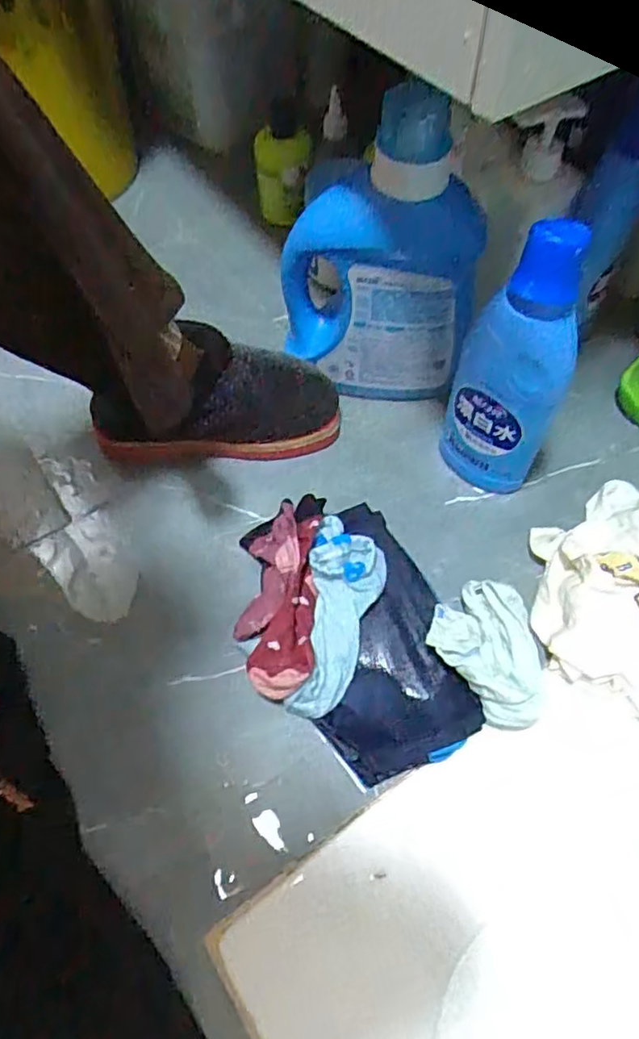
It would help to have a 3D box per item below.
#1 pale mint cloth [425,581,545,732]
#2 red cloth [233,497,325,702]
[{"bbox_3d":[0.139,0.101,0.501,0.087,0.037,0.110,-31,63,-17],"label":"pale mint cloth"},{"bbox_3d":[-0.036,0.068,0.522,0.067,0.049,0.150,3,58,3],"label":"red cloth"}]

